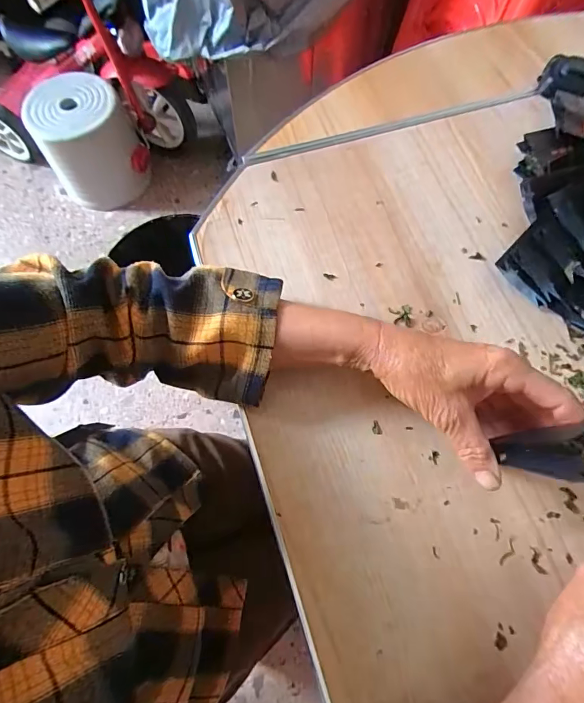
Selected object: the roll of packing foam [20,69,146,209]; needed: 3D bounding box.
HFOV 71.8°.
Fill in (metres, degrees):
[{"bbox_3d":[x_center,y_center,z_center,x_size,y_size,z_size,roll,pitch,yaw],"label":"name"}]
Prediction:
[{"bbox_3d":[-0.623,-0.647,1.240,0.273,0.268,0.274,-28,72,-11],"label":"roll of packing foam"}]

